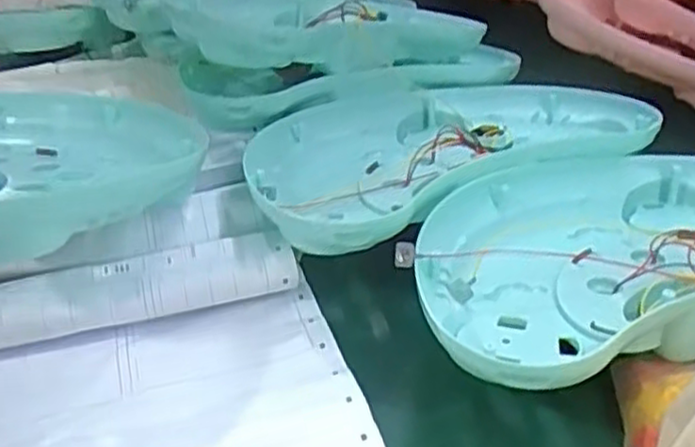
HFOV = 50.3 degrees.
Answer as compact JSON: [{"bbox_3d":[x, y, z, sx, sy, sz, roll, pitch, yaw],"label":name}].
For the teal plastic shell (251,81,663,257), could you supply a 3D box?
[{"bbox_3d":[0.066,-0.062,0.602,0.317,0.041,0.218,-19,35,-25],"label":"teal plastic shell"}]

